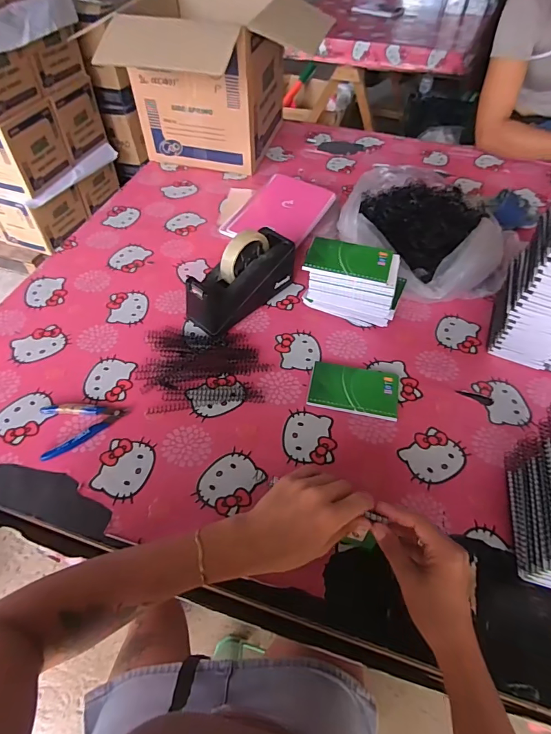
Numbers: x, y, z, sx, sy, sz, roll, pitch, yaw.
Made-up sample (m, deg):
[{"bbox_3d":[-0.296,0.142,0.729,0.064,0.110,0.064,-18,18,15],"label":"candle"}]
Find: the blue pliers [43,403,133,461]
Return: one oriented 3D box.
[{"bbox_3d":[-0.265,0.076,0.564,0.113,0.011,0.077,-15,54,-13],"label":"blue pliers"}]

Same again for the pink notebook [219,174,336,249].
[{"bbox_3d":[0.010,-0.334,0.863,0.168,0.010,0.216,26,64,18],"label":"pink notebook"}]

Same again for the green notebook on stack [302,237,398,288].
[{"bbox_3d":[0.121,-0.166,0.633,0.139,0.009,0.083,13,53,8],"label":"green notebook on stack"}]

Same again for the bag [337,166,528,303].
[{"bbox_3d":[0.287,-0.268,0.781,0.271,0.113,0.326,-30,59,-23],"label":"bag"}]

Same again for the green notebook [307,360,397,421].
[{"bbox_3d":[0.119,0.034,0.607,0.130,0.015,0.079,10,53,6],"label":"green notebook"}]

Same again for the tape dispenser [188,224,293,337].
[{"bbox_3d":[-0.056,-0.150,0.680,0.070,0.118,0.202,37,60,24],"label":"tape dispenser"}]

